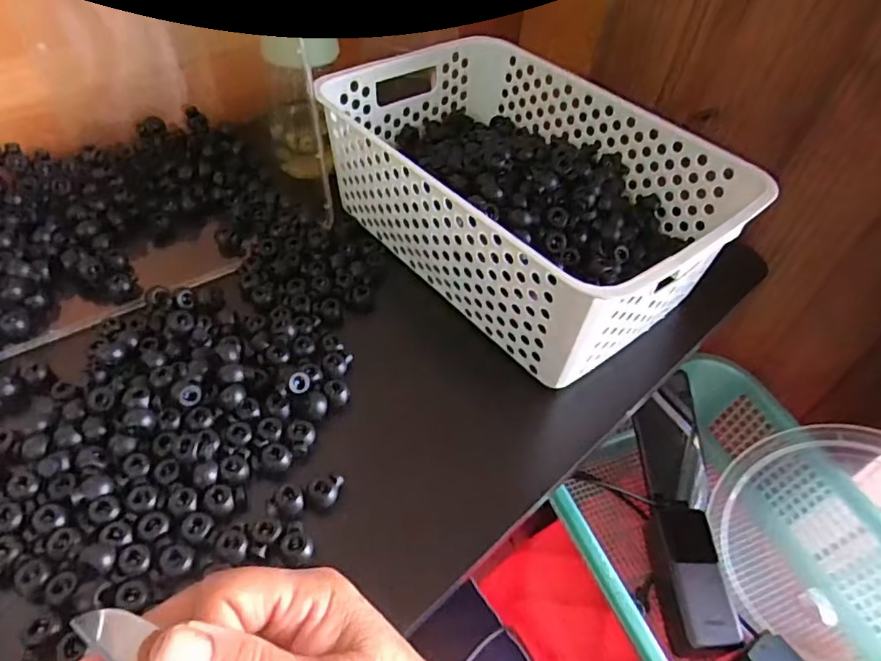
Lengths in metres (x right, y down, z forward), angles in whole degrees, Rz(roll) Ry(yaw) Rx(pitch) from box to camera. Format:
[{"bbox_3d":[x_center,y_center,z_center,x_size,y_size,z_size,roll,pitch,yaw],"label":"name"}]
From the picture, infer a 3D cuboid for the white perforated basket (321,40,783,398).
[{"bbox_3d":[0.065,-0.114,0.459,0.202,0.101,0.301,-30,57,-29],"label":"white perforated basket"}]

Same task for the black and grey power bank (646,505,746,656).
[{"bbox_3d":[0.249,0.238,0.569,0.057,0.040,0.146,5,48,-1],"label":"black and grey power bank"}]

